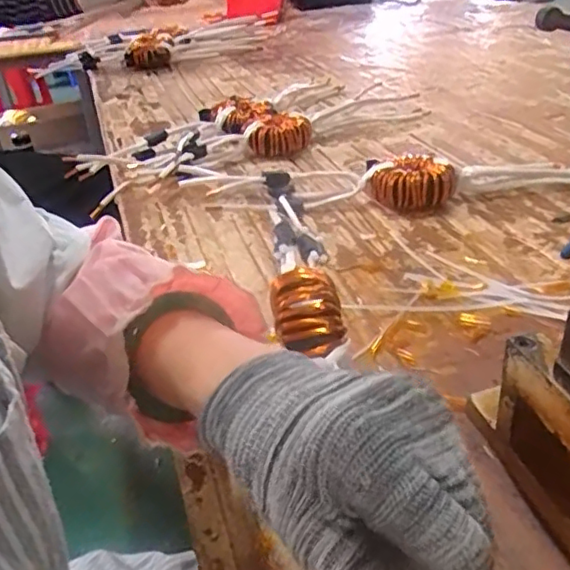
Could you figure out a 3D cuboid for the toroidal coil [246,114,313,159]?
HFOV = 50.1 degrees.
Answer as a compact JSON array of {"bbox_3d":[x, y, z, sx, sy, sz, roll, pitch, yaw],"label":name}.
[{"bbox_3d":[-0.002,-0.200,0.823,0.074,0.044,0.081,4,34,17],"label":"toroidal coil"}]

